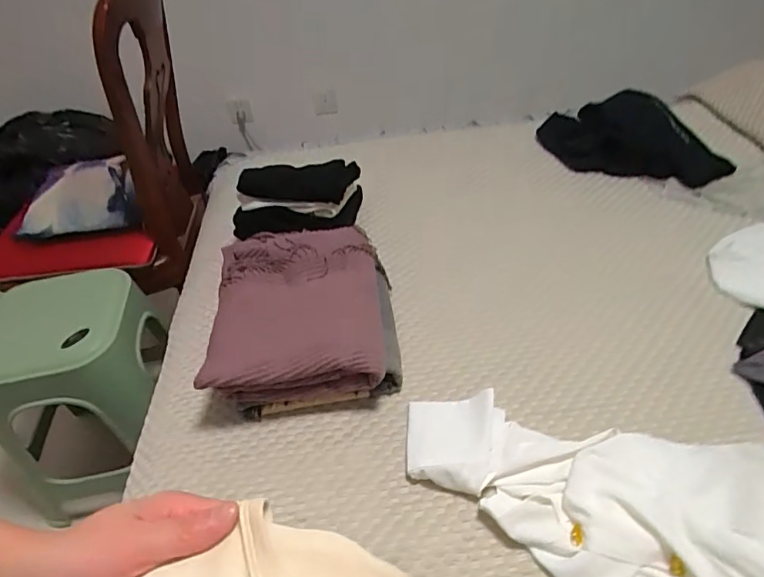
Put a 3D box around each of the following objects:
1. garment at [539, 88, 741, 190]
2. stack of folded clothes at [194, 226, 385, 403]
[{"bbox_3d":[0.579,-0.361,1.169,0.408,0.086,0.269,15,47,22],"label":"garment"},{"bbox_3d":[-0.122,0.044,0.764,0.243,0.132,0.275,-7,42,-1],"label":"stack of folded clothes"}]

